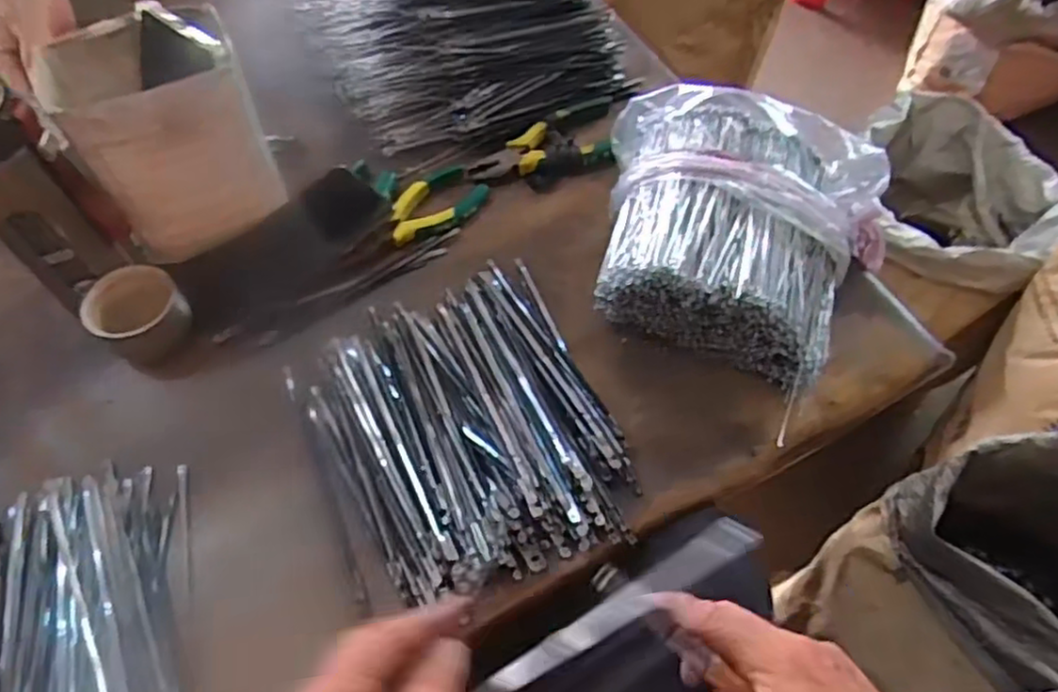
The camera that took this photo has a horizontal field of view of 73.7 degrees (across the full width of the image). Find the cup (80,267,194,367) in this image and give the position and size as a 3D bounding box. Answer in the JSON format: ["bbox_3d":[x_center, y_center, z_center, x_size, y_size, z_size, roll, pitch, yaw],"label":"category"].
[{"bbox_3d":[-0.288,-0.024,0.521,0.059,0.046,0.059,1,59,-1],"label":"cup"}]

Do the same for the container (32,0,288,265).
[{"bbox_3d":[-0.266,-0.155,0.527,0.121,0.148,0.096,-17,61,-11],"label":"container"}]

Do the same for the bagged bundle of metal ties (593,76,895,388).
[{"bbox_3d":[0.153,-0.093,0.546,0.231,0.084,0.205,22,61,12],"label":"bagged bundle of metal ties"}]

